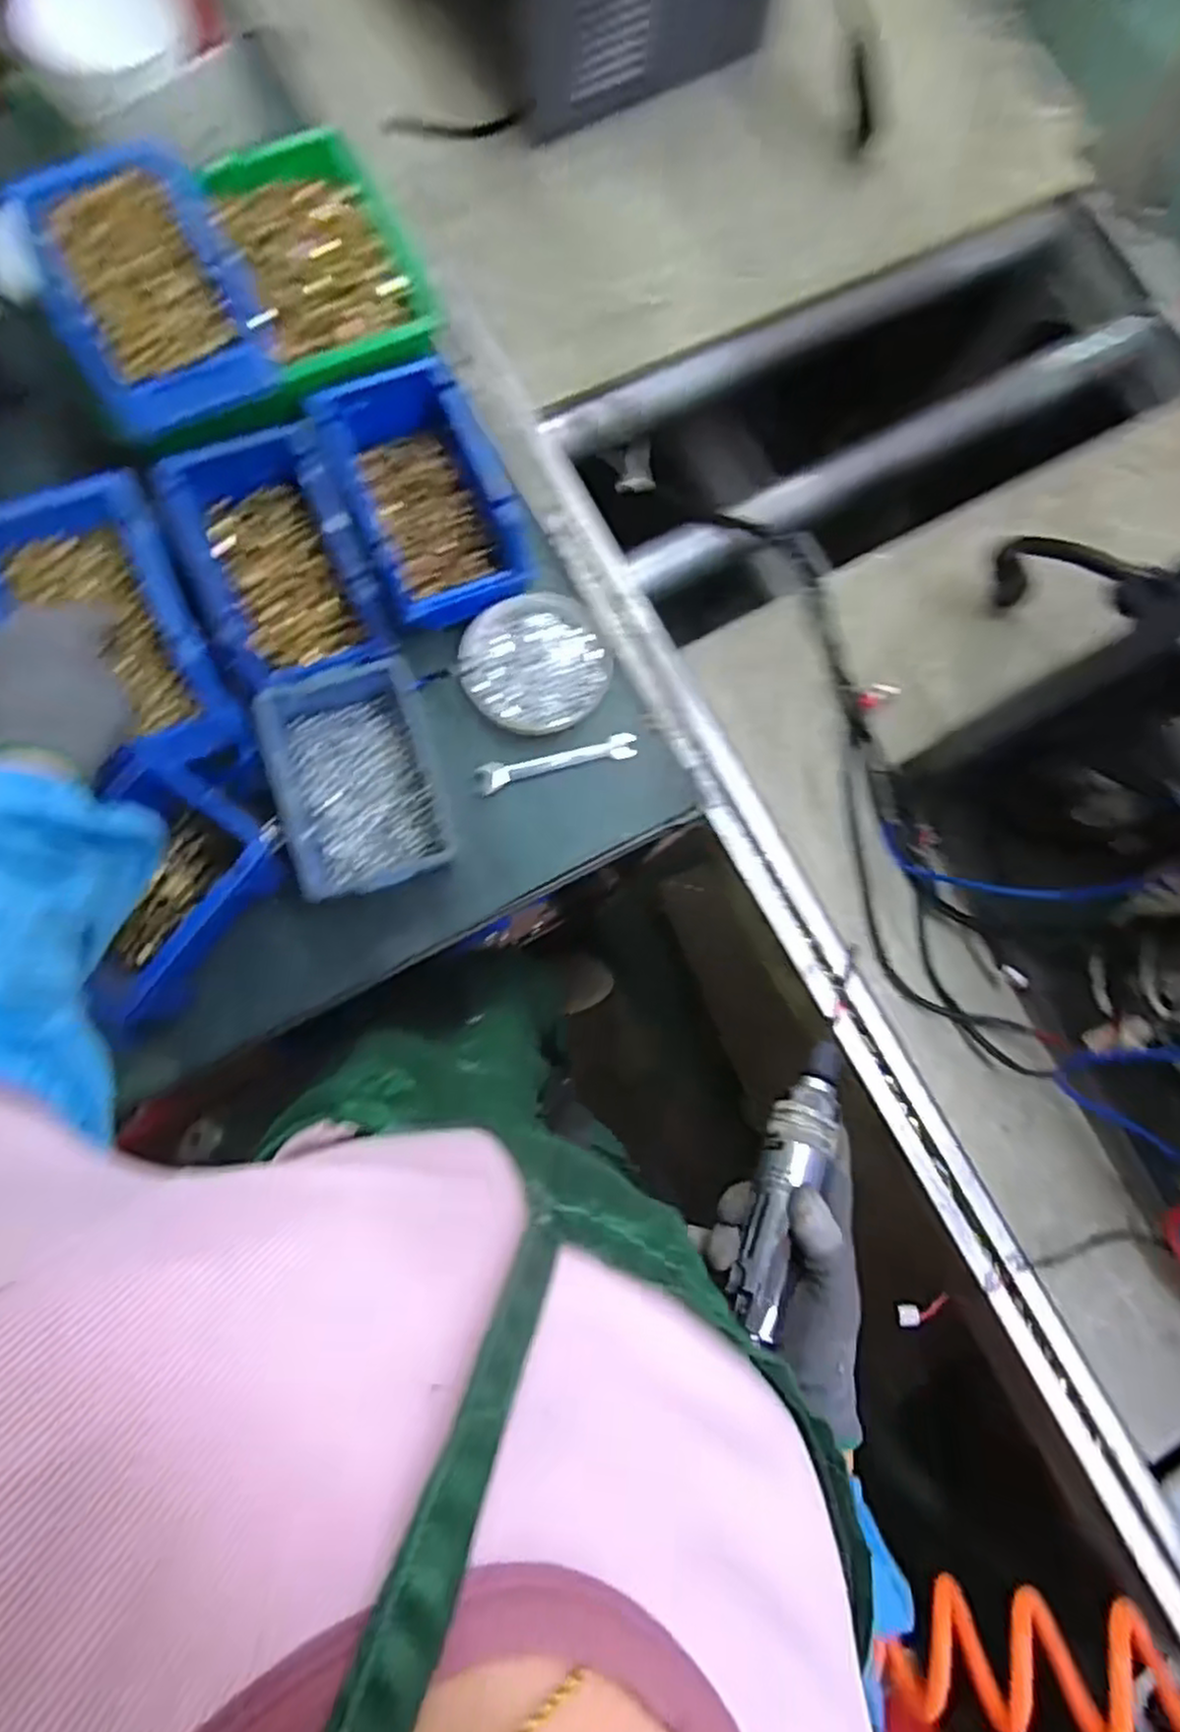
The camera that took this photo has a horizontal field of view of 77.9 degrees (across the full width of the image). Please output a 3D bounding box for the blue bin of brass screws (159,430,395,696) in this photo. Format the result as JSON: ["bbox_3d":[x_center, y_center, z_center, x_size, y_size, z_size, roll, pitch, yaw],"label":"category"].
[{"bbox_3d":[-0.216,-0.209,0.510,0.111,0.051,0.166,-22,84,-8],"label":"blue bin of brass screws"}]

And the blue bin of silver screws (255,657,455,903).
[{"bbox_3d":[-0.163,-0.055,0.517,0.109,0.055,0.153,-15,83,-7],"label":"blue bin of silver screws"}]

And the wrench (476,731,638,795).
[{"bbox_3d":[-0.024,-0.079,0.554,0.121,0.014,0.022,-16,83,-7],"label":"wrench"}]

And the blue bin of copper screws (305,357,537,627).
[{"bbox_3d":[-0.120,-0.274,0.545,0.107,0.066,0.172,-23,84,-8],"label":"blue bin of copper screws"}]

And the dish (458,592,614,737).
[{"bbox_3d":[-0.040,-0.156,0.560,0.114,0.020,0.103,-27,85,-9],"label":"dish"}]

